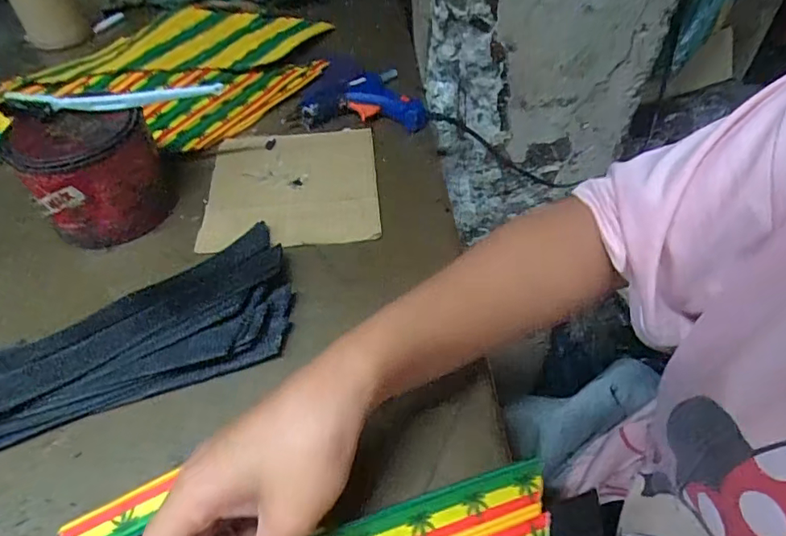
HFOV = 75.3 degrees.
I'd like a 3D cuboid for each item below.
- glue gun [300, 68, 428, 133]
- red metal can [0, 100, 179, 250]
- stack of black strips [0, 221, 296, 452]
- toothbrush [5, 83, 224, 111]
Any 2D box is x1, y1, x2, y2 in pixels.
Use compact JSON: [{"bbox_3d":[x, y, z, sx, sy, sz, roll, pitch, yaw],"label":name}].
[{"bbox_3d":[-0.029,-0.184,0.542,0.125,0.024,0.092,0,49,2],"label":"glue gun"},{"bbox_3d":[-0.243,-0.079,0.419,0.098,0.087,0.094,-27,54,-20],"label":"red metal can"},{"bbox_3d":[-0.192,0.045,0.352,0.240,0.024,0.111,-19,51,-14],"label":"stack of black strips"},{"bbox_3d":[-0.222,-0.136,0.406,0.164,0.013,0.021,-6,49,-3],"label":"toothbrush"}]

